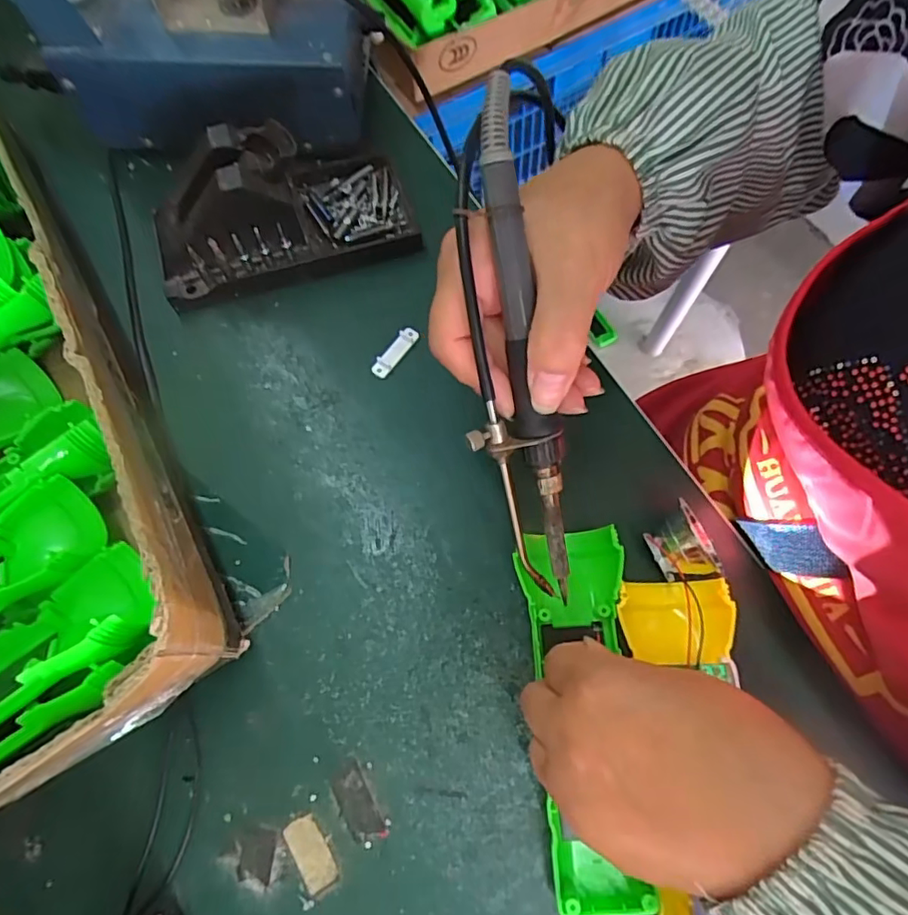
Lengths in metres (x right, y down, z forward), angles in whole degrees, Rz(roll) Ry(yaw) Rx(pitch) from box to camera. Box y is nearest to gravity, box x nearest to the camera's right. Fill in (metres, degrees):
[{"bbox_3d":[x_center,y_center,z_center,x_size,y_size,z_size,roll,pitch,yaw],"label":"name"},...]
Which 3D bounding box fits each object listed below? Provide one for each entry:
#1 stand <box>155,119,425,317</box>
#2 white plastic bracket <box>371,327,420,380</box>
[{"bbox_3d":[-0.108,-0.159,0.348,0.152,0.069,0.080,-18,71,-6],"label":"stand"},{"bbox_3d":[-0.035,-0.063,0.348,0.011,0.005,0.037,31,74,11],"label":"white plastic bracket"}]

